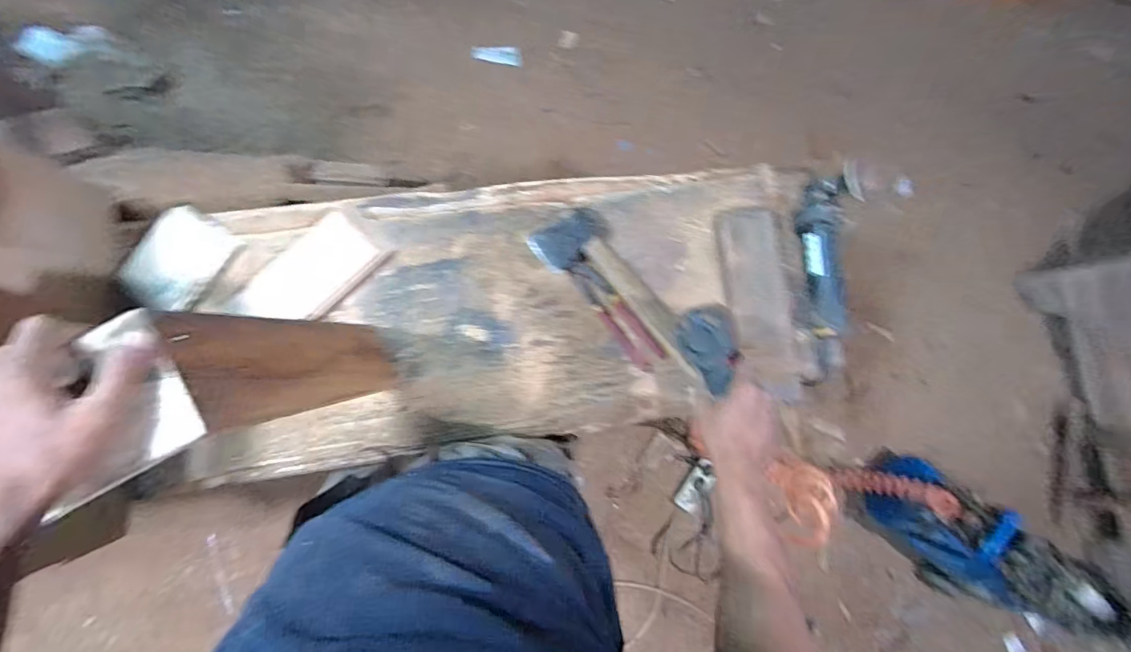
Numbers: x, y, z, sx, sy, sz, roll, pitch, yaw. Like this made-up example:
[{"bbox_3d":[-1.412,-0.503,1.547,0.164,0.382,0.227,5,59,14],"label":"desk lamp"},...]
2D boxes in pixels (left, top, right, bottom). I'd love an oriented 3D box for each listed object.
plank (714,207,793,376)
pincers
[{"bbox_3d":[0.307,-0.056,0.779,0.098,0.018,0.266,-8,87,-8],"label":"plank"},{"bbox_3d":[0.078,-0.019,0.760,0.042,0.021,0.199,-39,91,-9],"label":"pincers"}]

